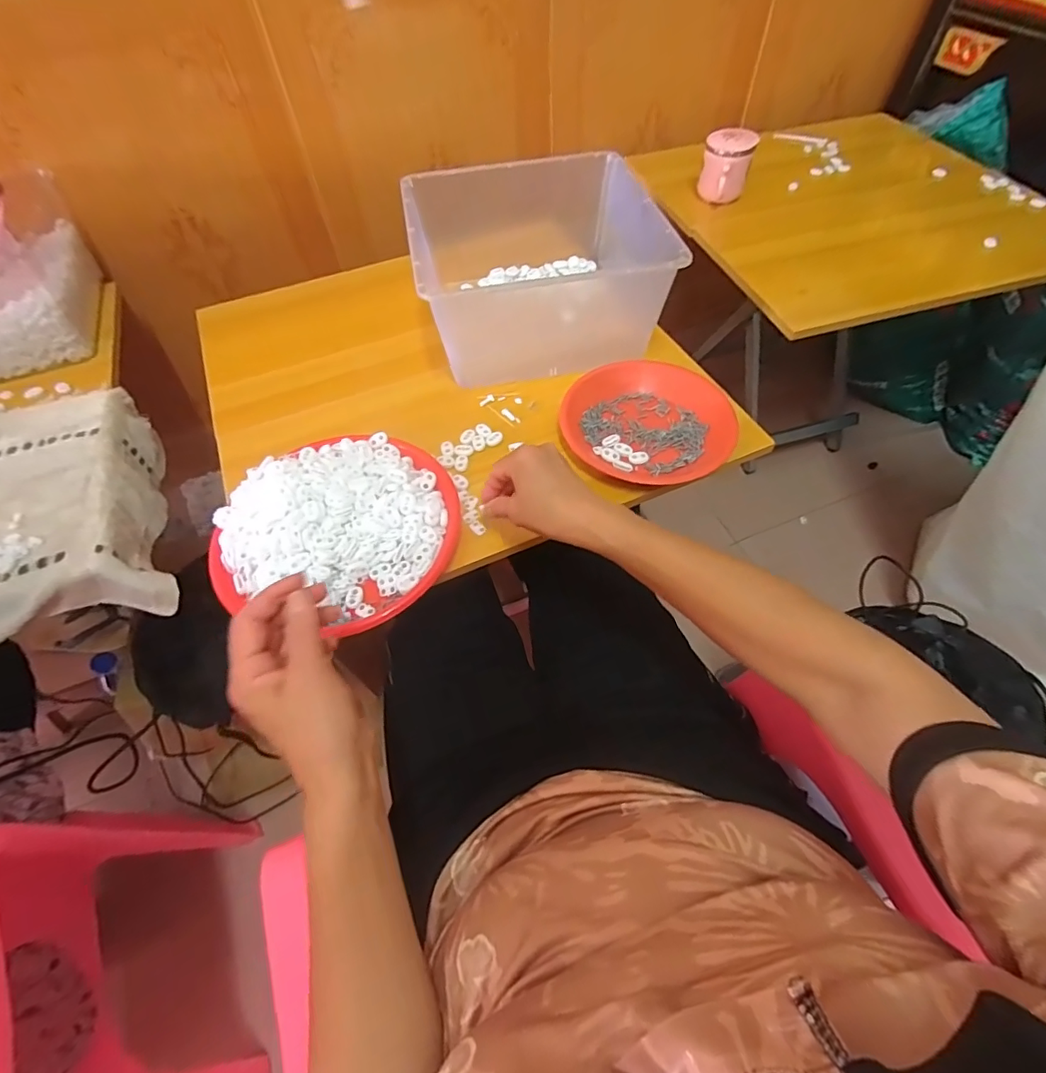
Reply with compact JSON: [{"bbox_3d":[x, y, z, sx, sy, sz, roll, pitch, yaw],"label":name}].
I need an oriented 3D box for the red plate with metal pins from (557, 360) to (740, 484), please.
[{"bbox_3d":[0.147,-0.136,0.600,0.197,0.039,0.176,23,61,17],"label":"red plate with metal pins"}]

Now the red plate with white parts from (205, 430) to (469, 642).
[{"bbox_3d":[-0.185,-0.019,0.522,0.229,0.043,0.220,-1,57,2],"label":"red plate with white parts"}]

